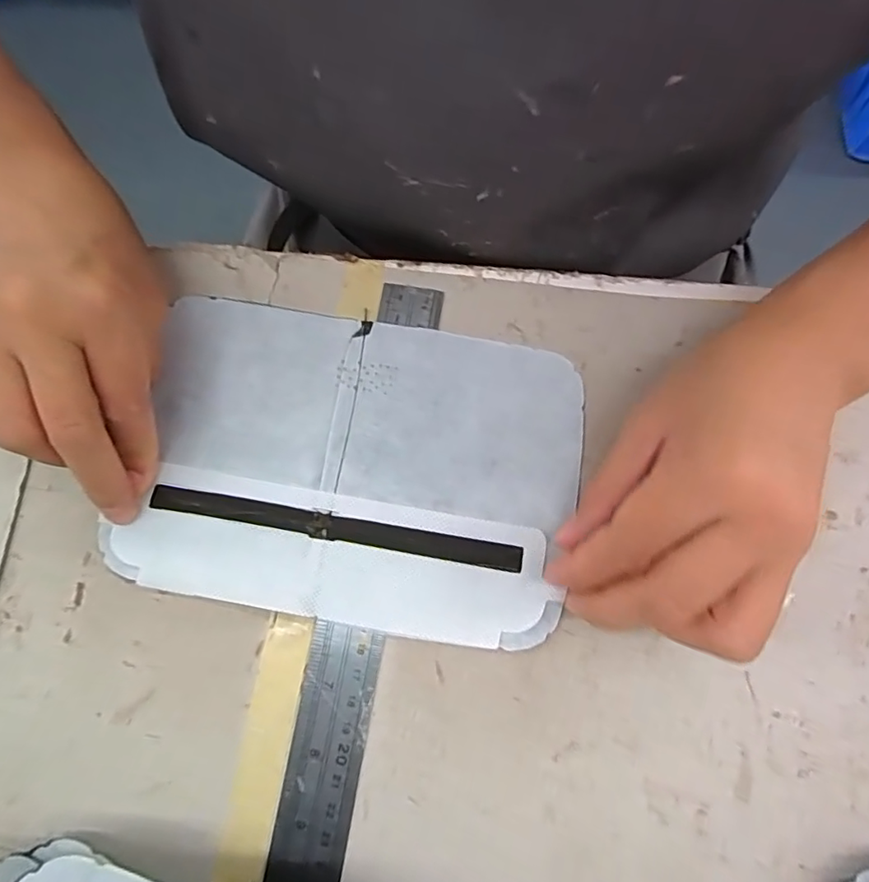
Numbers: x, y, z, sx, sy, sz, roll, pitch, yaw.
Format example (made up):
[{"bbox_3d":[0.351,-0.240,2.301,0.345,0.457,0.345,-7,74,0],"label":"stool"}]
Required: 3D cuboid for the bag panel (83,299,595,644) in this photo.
[{"bbox_3d":[-0.034,0.010,0.248,0.186,0.004,0.130,9,78,1],"label":"bag panel"}]

